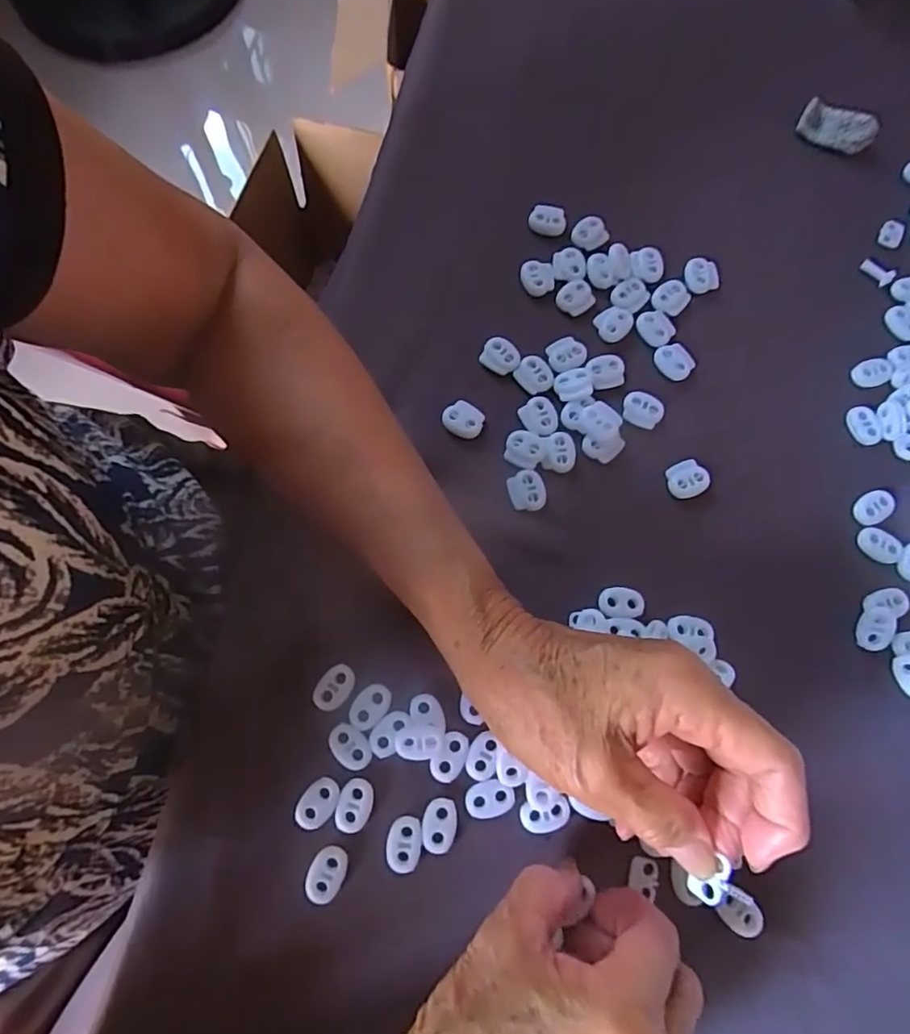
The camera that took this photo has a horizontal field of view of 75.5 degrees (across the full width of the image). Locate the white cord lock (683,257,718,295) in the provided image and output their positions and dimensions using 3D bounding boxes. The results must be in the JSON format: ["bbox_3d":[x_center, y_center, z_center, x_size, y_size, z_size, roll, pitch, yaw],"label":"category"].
[{"bbox_3d":[0.147,-0.145,0.350,0.021,0.004,0.019,2,74,-1],"label":"white cord lock"}]

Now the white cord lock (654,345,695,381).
[{"bbox_3d":[0.126,-0.089,0.337,0.018,0.004,0.022,-31,77,-9],"label":"white cord lock"}]

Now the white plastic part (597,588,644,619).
[{"bbox_3d":[0.084,0.043,0.296,0.022,0.004,0.015,1,74,-1],"label":"white plastic part"}]

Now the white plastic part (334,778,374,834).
[{"bbox_3d":[-0.046,0.132,0.267,0.015,0.004,0.023,14,74,3],"label":"white plastic part"}]

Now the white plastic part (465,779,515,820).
[{"bbox_3d":[0.016,0.130,0.269,0.022,0.004,0.015,-11,75,-4],"label":"white plastic part"}]

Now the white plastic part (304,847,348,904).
[{"bbox_3d":[-0.057,0.158,0.259,0.016,0.004,0.023,21,75,5],"label":"white plastic part"}]

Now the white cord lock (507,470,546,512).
[{"bbox_3d":[0.038,-0.014,0.311,0.019,0.004,0.021,-10,75,-4],"label":"white cord lock"}]

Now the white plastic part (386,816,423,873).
[{"bbox_3d":[-0.023,0.147,0.264,0.015,0.004,0.022,9,74,1],"label":"white plastic part"}]

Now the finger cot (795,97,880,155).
[{"bbox_3d":[0.250,-0.256,0.384,0.047,0.015,0.023,36,76,9],"label":"finger cot"}]

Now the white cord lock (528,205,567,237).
[{"bbox_3d":[0.057,-0.182,0.361,0.022,0.012,0.012,11,74,2],"label":"white cord lock"}]

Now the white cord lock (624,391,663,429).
[{"bbox_3d":[0.105,-0.060,0.327,0.022,0.006,0.018,23,75,5],"label":"white cord lock"}]

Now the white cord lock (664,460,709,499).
[{"bbox_3d":[0.125,-0.020,0.317,0.022,0.005,0.020,-27,76,-8],"label":"white cord lock"}]

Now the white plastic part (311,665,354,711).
[{"bbox_3d":[-0.058,0.082,0.282,0.015,0.004,0.022,33,76,8],"label":"white plastic part"}]

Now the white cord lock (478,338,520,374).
[{"bbox_3d":[0.026,-0.092,0.332,0.021,0.004,0.017,32,76,8],"label":"white cord lock"}]

